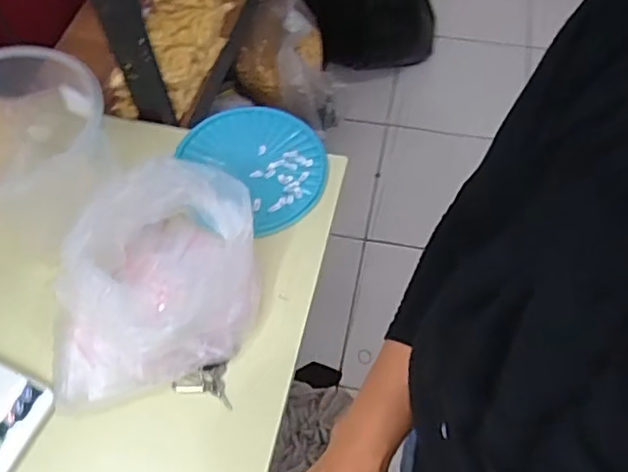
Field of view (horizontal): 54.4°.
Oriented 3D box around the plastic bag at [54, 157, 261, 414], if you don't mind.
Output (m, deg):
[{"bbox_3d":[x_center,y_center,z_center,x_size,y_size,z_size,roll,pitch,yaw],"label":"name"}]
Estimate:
[{"bbox_3d":[-0.183,0.042,0.679,0.243,0.124,0.204,-15,61,-7],"label":"plastic bag"}]

